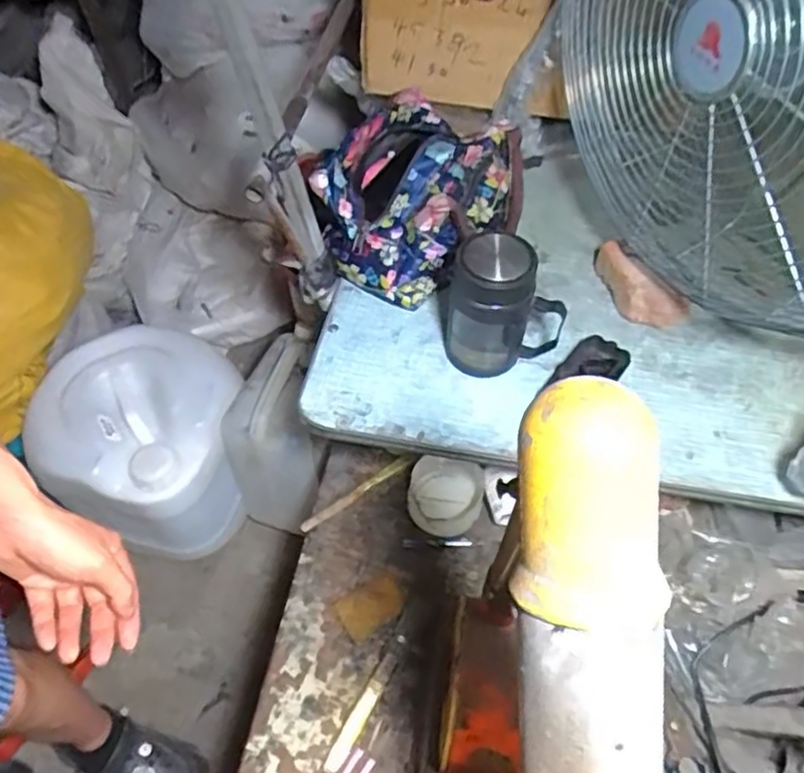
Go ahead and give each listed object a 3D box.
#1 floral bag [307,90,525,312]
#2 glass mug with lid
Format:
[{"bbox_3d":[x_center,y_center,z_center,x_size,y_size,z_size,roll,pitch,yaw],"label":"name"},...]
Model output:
[{"bbox_3d":[0.009,-0.217,0.759,0.203,0.149,0.207,31,61,20],"label":"floral bag"},{"bbox_3d":[0.103,-0.075,0.655,0.110,0.142,0.066,-13,56,-8],"label":"glass mug with lid"}]

